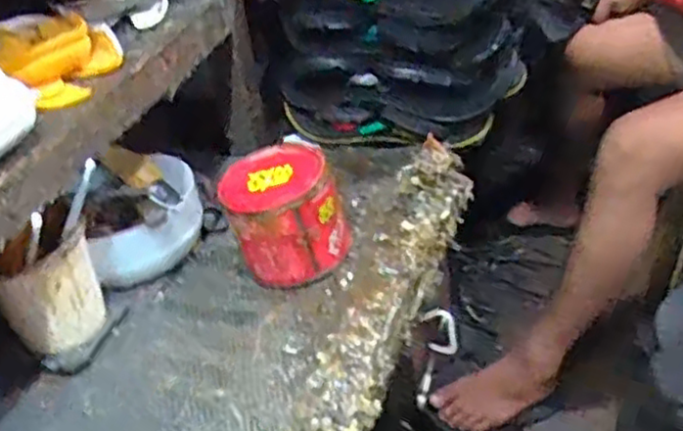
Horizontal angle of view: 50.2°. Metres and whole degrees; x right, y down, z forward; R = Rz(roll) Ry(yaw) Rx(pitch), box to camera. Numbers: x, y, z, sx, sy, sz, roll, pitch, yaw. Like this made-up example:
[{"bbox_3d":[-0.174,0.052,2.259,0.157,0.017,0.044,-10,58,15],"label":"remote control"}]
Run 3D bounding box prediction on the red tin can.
[{"bbox_3d":[-0.055,-0.005,0.671,0.097,0.087,0.106,-3,38,3],"label":"red tin can"}]

